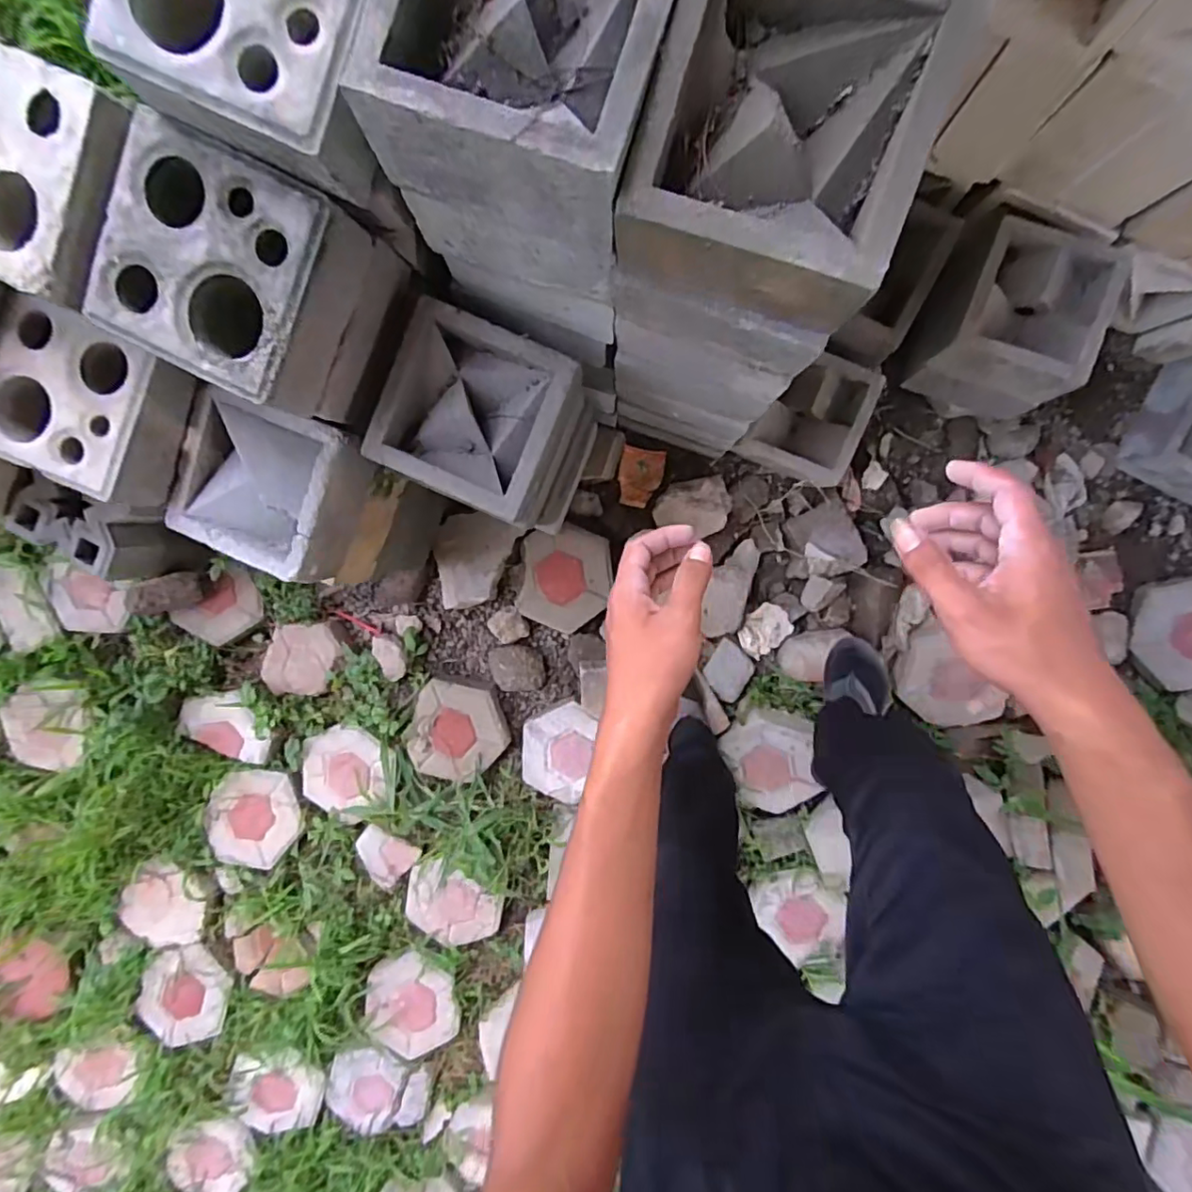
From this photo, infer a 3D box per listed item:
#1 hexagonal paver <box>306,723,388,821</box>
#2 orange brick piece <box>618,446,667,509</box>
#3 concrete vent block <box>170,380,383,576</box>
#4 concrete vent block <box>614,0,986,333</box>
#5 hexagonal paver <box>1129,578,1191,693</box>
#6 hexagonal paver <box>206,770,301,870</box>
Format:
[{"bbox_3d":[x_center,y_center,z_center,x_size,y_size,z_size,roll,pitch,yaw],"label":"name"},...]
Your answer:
[{"bbox_3d":[-0.521,0.362,1.189,0.183,0.041,0.197,24,97,-1],"label":"hexagonal paver"},{"bbox_3d":[0.095,-0.229,1.123,0.099,0.030,0.121,6,84,-29],"label":"orange brick piece"},{"bbox_3d":[-0.424,-0.145,0.757,0.207,0.097,0.204,25,96,0],"label":"concrete vent block"},{"bbox_3d":[0.139,-0.343,0.442,0.200,0.093,0.203,19,96,0],"label":"concrete vent block"},{"bbox_3d":[1.115,0.069,1.076,0.204,0.050,0.217,0,97,2],"label":"hexagonal paver"},{"bbox_3d":[-0.709,0.464,1.202,0.180,0.030,0.199,0,91,-12],"label":"hexagonal paver"}]

